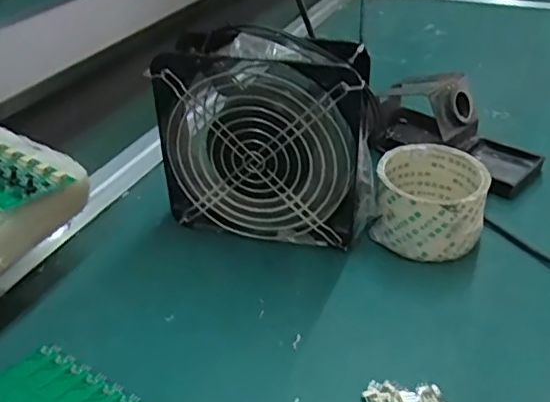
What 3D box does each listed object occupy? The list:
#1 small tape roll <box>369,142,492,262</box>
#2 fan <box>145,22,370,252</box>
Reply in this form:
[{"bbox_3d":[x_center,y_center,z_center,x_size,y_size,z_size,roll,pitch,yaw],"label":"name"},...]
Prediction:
[{"bbox_3d":[0.121,0.000,0.453,0.079,0.058,0.083,-1,35,1],"label":"small tape roll"},{"bbox_3d":[-0.004,-0.046,0.436,0.152,0.156,0.058,7,35,12],"label":"fan"}]

